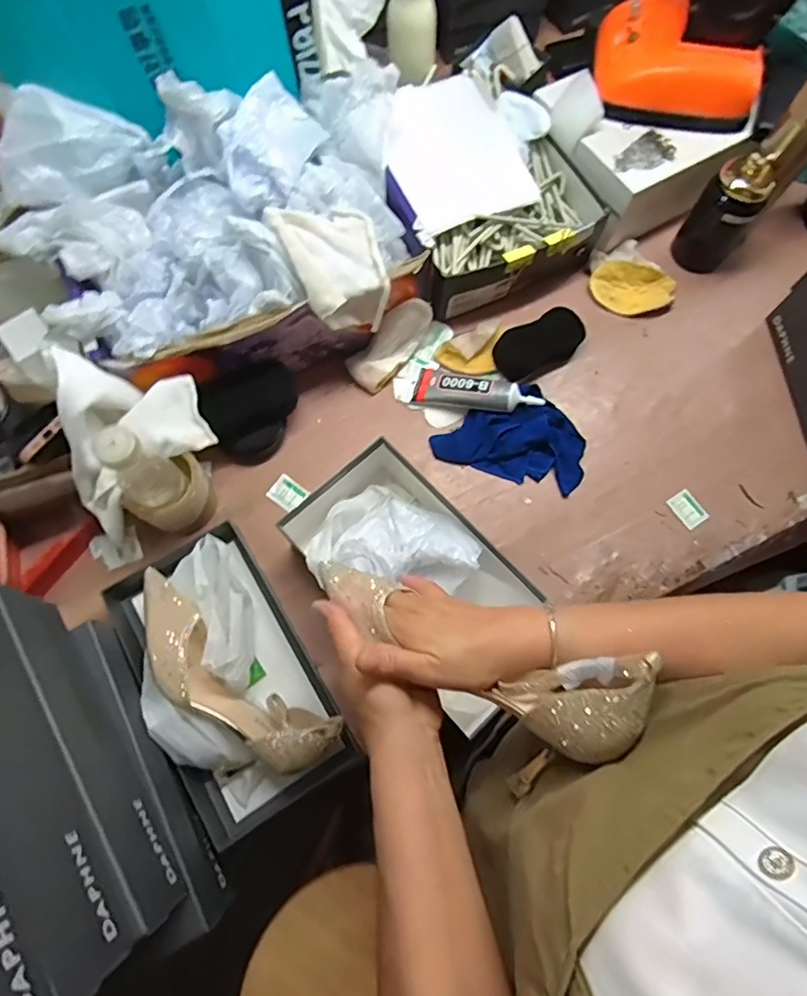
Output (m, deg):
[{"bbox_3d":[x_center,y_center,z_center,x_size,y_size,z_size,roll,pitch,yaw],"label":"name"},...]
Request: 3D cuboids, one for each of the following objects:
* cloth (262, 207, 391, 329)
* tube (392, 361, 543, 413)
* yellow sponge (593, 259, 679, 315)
[{"bbox_3d":[-0.077,-0.274,0.641,0.107,0.076,0.132,-27,75,-10],"label":"cloth"},{"bbox_3d":[0.081,-0.144,0.722,0.192,0.025,0.055,12,71,20],"label":"tube"},{"bbox_3d":[0.333,-0.304,0.787,0.117,0.028,0.065,15,72,3],"label":"yellow sponge"}]

